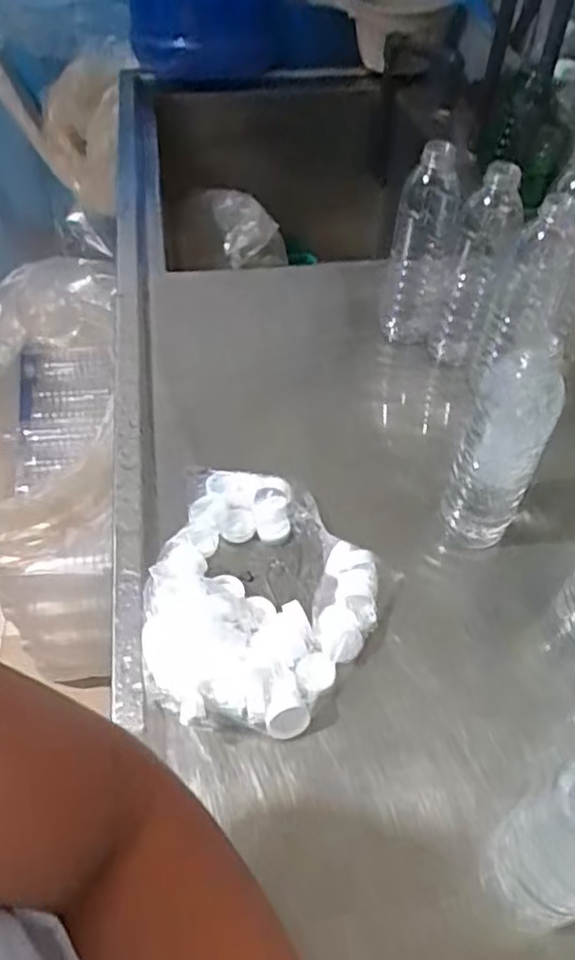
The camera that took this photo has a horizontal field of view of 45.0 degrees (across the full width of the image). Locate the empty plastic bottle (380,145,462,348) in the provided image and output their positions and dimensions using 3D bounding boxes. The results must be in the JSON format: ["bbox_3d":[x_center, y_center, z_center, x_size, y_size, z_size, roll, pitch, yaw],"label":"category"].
[{"bbox_3d":[0.141,-0.236,0.730,0.065,0.205,0.054,15,51,8],"label":"empty plastic bottle"}]

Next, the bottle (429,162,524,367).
[{"bbox_3d":[0.190,-0.206,0.697,0.056,0.207,0.062,18,52,12],"label":"bottle"}]

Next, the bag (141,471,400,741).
[{"bbox_3d":[-0.023,0.090,0.553,0.198,0.048,0.224,15,51,9],"label":"bag"}]

